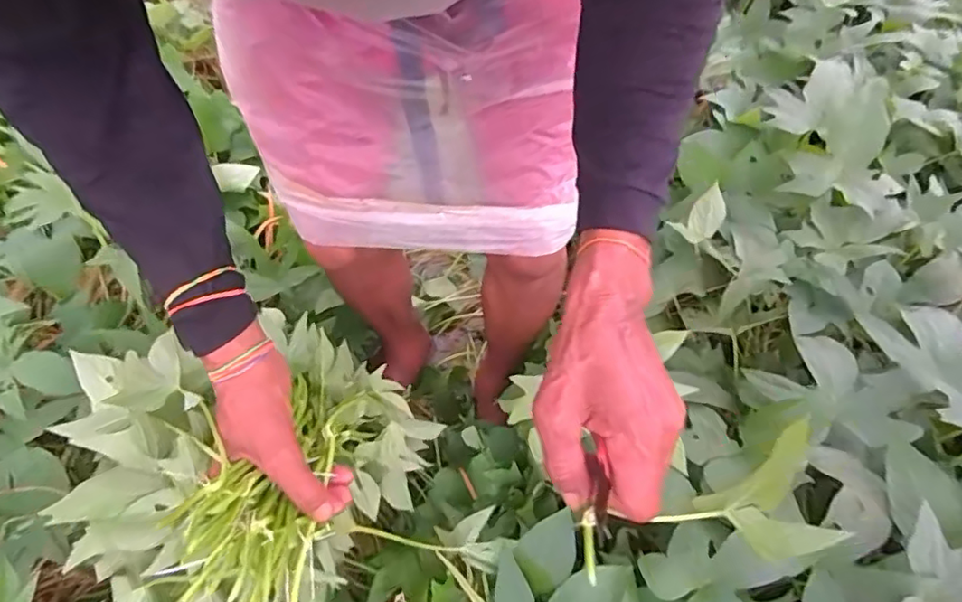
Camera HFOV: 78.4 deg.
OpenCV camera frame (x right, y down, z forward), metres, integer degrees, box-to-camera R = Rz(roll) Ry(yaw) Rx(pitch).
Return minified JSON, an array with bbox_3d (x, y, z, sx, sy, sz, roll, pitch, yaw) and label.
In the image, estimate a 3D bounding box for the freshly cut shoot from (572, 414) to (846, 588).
[{"bbox_3d":[0.134,0.134,0.359,0.158,0.049,0.067,-13,57,-10],"label":"freshly cut shoot"}]

